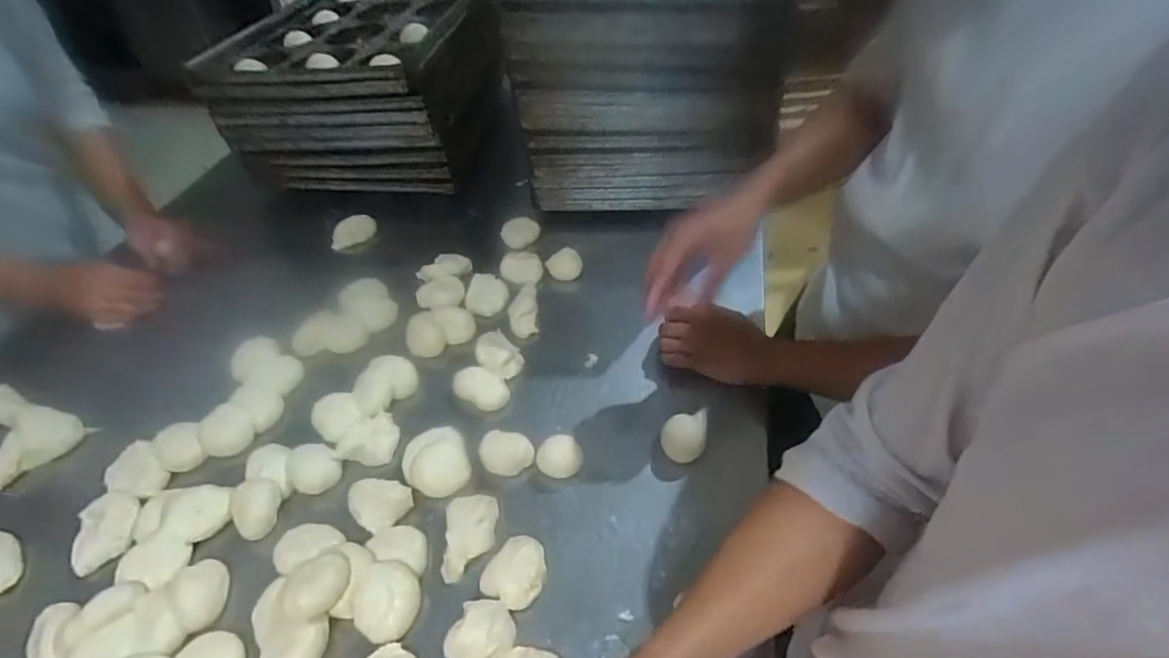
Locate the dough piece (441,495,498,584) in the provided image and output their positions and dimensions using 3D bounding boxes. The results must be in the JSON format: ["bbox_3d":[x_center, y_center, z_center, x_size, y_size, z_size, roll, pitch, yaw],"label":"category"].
[{"bbox_3d":[-0.111,0.200,0.566,0.050,0.020,0.078,-4,45,0],"label":"dough piece"}]

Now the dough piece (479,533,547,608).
[{"bbox_3d":[-0.062,0.226,0.540,0.053,0.022,0.060,26,52,27],"label":"dough piece"}]

